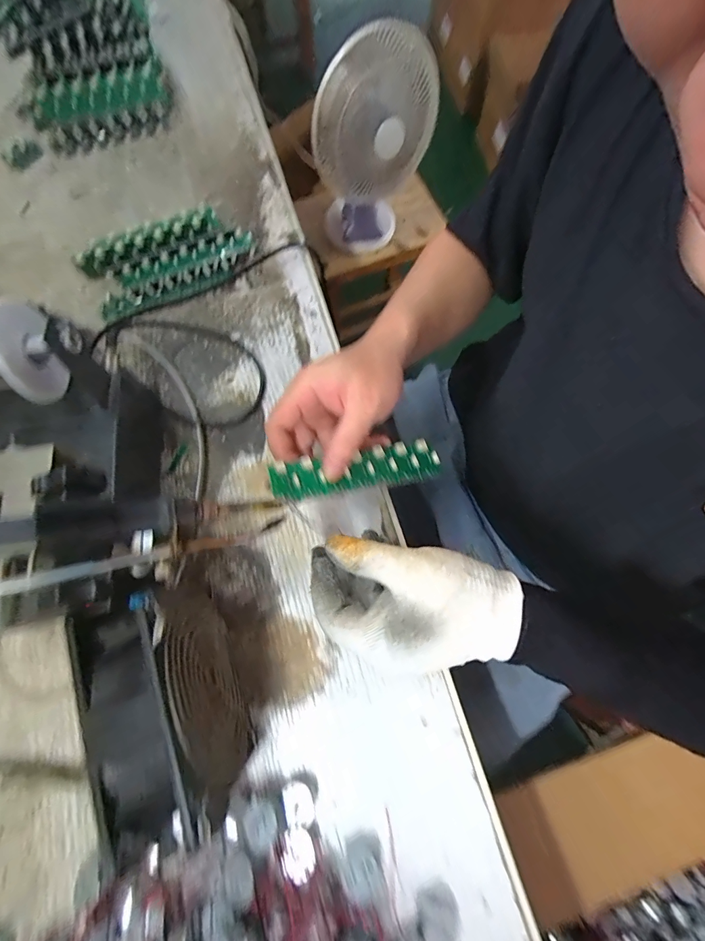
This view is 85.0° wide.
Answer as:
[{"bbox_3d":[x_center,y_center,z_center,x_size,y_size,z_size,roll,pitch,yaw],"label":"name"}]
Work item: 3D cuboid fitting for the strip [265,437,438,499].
[{"bbox_3d":[0.005,-0.001,0.298,0.135,0.009,0.030,-10,72,-19],"label":"strip"}]

